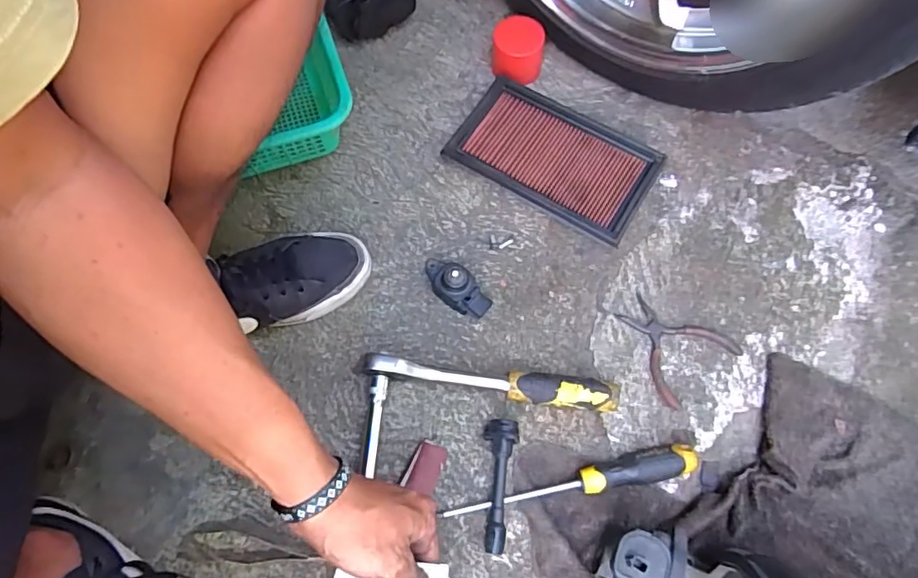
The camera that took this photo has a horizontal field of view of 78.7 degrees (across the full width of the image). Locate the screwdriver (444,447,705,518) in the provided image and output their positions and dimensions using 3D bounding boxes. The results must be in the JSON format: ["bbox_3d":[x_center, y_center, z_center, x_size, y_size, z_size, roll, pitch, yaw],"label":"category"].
[{"bbox_3d":[0.108,0.191,0.541,0.245,0.023,0.030,-13,68,-2],"label":"screwdriver"}]

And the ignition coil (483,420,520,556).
[{"bbox_3d":[0.036,0.187,0.535,0.031,0.031,0.117,5,66,9],"label":"ignition coil"}]

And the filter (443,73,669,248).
[{"bbox_3d":[0.115,-0.158,0.677,0.231,0.039,0.137,31,73,14],"label":"filter"}]

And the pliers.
[{"bbox_3d":[0.225,0.055,0.598,0.100,0.008,0.113,-38,71,-12],"label":"pliers"}]

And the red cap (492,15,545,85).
[{"bbox_3d":[0.075,-0.300,0.717,0.065,0.054,0.078,6,69,5],"label":"red cap"}]

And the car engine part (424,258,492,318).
[{"bbox_3d":[-0.005,-0.003,0.609,0.036,0.046,0.084,-42,72,-13],"label":"car engine part"}]

